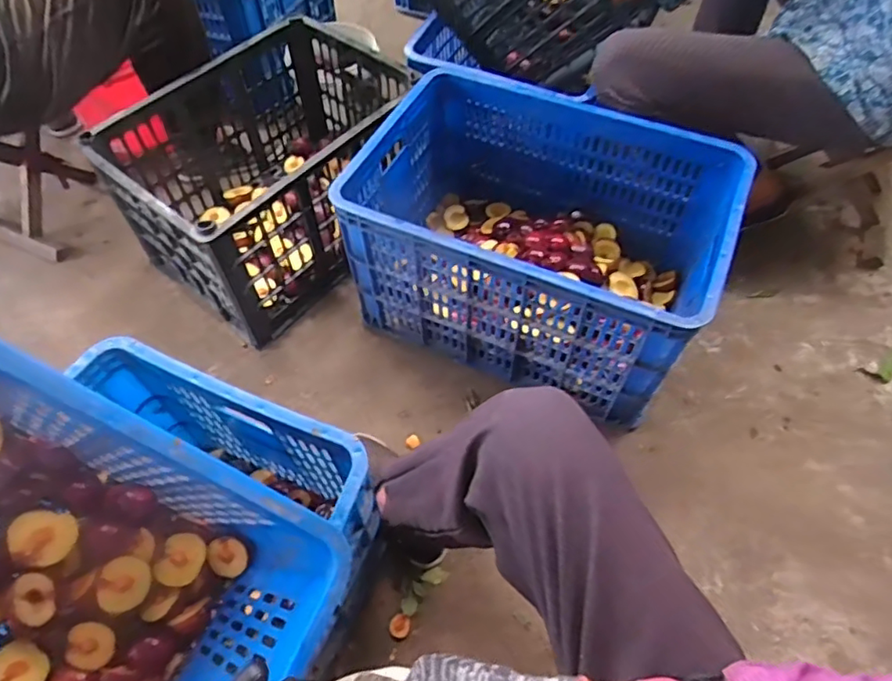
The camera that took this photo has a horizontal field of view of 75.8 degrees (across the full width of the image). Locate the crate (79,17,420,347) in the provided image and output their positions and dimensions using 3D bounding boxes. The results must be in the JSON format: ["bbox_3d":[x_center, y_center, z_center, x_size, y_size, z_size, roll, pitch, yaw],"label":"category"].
[{"bbox_3d":[-0.305,-0.299,1.057,0.369,0.284,0.485,33,63,18],"label":"crate"}]

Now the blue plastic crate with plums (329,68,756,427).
[{"bbox_3d":[0.150,-0.171,0.953,0.542,0.299,0.380,23,60,13],"label":"blue plastic crate with plums"}]

